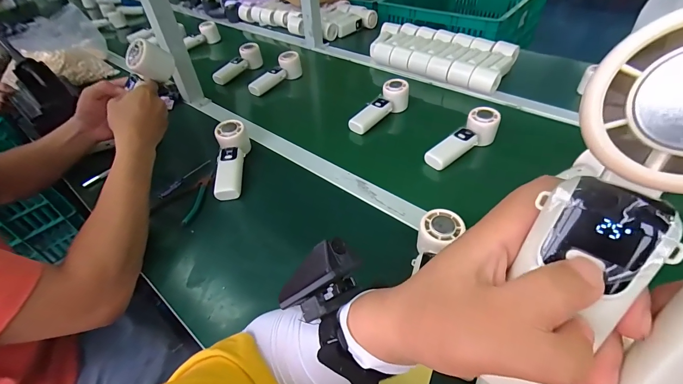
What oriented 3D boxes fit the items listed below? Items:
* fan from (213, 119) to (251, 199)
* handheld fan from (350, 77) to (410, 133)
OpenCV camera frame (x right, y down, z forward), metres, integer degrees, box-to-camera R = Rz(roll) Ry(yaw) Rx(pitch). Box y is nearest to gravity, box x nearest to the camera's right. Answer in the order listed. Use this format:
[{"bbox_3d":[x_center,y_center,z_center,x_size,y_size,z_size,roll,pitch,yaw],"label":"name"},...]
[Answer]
[{"bbox_3d":[-0.201,-0.054,0.574,0.048,0.050,0.159,-6,62,1],"label":"fan"},{"bbox_3d":[0.082,-0.186,0.680,0.049,0.054,0.162,30,53,34],"label":"handheld fan"}]

